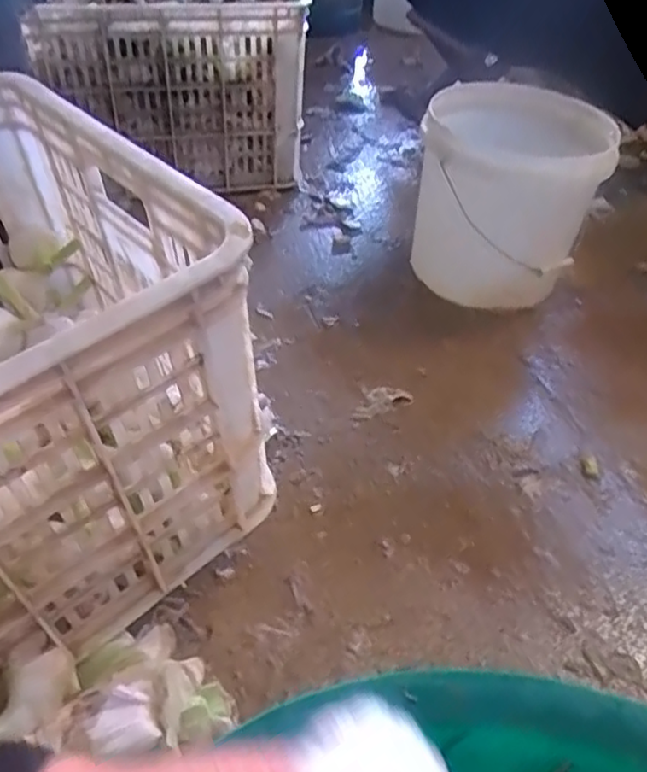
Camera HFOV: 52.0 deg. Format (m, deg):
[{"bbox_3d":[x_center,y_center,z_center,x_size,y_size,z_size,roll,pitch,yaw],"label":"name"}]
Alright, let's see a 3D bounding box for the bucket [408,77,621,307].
[{"bbox_3d":[0.247,-0.268,0.927,0.233,0.242,0.228,14,44,8],"label":"bucket"}]

